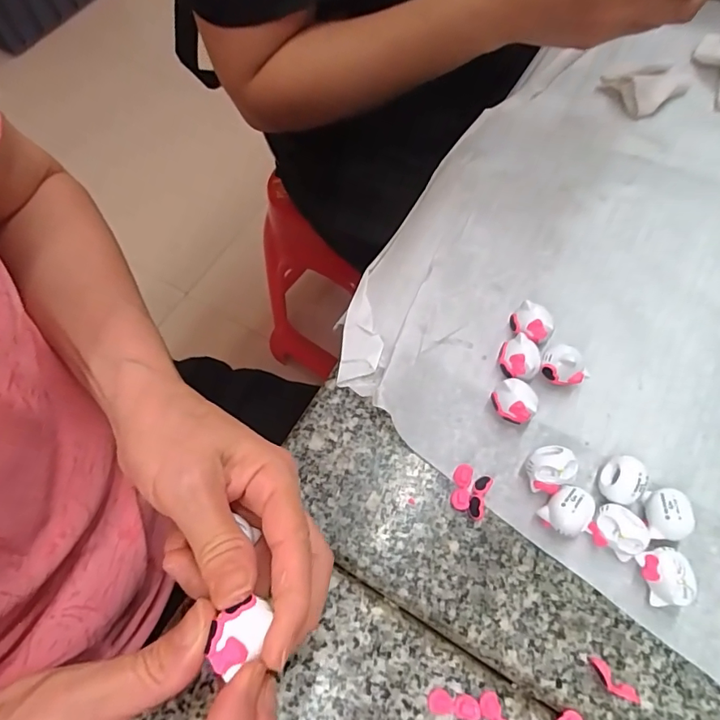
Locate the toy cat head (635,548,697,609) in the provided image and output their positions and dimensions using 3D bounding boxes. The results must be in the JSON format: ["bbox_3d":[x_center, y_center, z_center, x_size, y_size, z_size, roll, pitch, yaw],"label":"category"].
[{"bbox_3d":[0.152,0.108,0.239,0.018,0.020,0.025,-10,67,-3],"label":"toy cat head"}]

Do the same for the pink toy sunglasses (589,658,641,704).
[{"bbox_3d":[0.120,0.153,0.227,0.022,0.010,0.008,41,73,16],"label":"pink toy sunglasses"}]

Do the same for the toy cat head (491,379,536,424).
[{"bbox_3d":[0.089,0.024,0.278,0.023,0.020,0.021,0,67,1],"label":"toy cat head"}]

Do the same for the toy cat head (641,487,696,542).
[{"bbox_3d":[0.161,0.081,0.251,0.018,0.020,0.025,1,67,1],"label":"toy cat head"}]

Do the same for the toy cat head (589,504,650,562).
[{"bbox_3d":[0.134,0.088,0.247,0.025,0.019,0.021,31,71,13],"label":"toy cat head"}]

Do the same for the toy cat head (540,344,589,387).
[{"bbox_3d":[0.119,0.006,0.281,0.025,0.025,0.017,39,73,15],"label":"toy cat head"}]

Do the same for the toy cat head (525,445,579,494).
[{"bbox_3d":[0.103,0.060,0.261,0.024,0.022,0.022,0,67,1],"label":"toy cat head"}]

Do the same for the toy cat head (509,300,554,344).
[{"bbox_3d":[0.105,-0.021,0.296,0.018,0.020,0.023,-41,73,-15],"label":"toy cat head"}]

